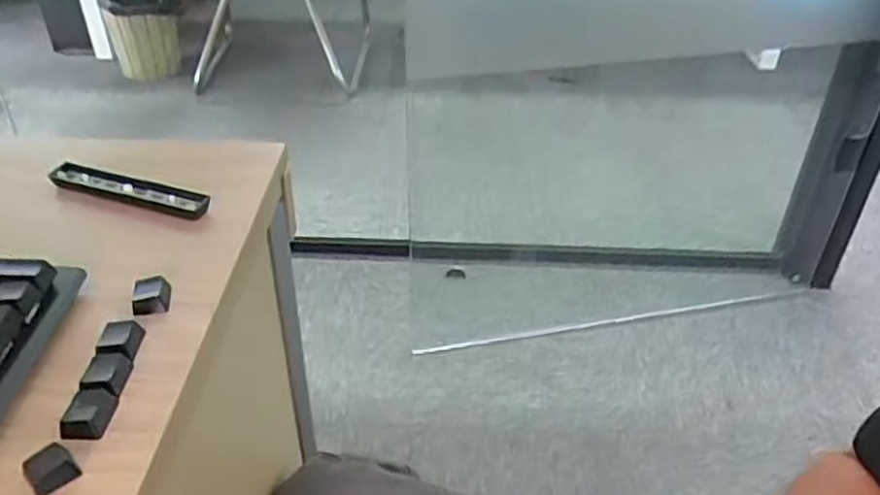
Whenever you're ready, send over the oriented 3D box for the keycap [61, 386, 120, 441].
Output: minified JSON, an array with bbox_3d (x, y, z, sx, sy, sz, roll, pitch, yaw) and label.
[{"bbox_3d":[-0.154,0.074,0.315,0.018,0.011,0.022,4,34,3],"label":"keycap"}]

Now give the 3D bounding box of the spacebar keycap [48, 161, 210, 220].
[{"bbox_3d":[-0.203,-0.038,0.467,0.115,0.014,0.022,14,36,17],"label":"spacebar keycap"}]

